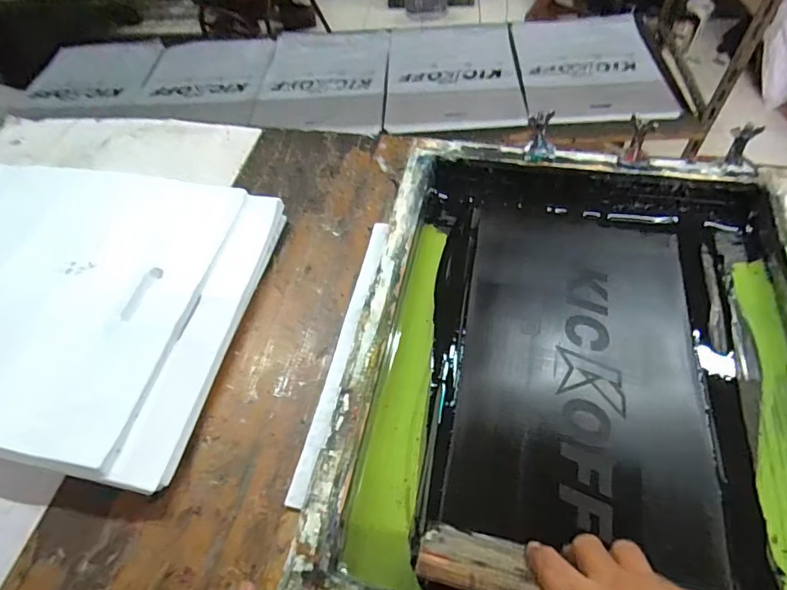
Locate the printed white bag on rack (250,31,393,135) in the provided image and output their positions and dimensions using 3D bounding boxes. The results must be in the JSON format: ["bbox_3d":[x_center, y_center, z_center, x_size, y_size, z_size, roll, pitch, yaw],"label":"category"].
[{"bbox_3d":[-0.213,-0.652,1.524,0.399,0.052,0.547,3,54,7],"label":"printed white bag on rack"}]

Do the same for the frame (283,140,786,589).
[{"bbox_3d":[0.195,0.059,0.501,0.454,0.058,0.544,9,53,10],"label":"frame"}]

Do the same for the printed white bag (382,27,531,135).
[{"bbox_3d":[0.169,-0.650,1.465,0.363,0.016,0.544,0,52,4],"label":"printed white bag"}]

